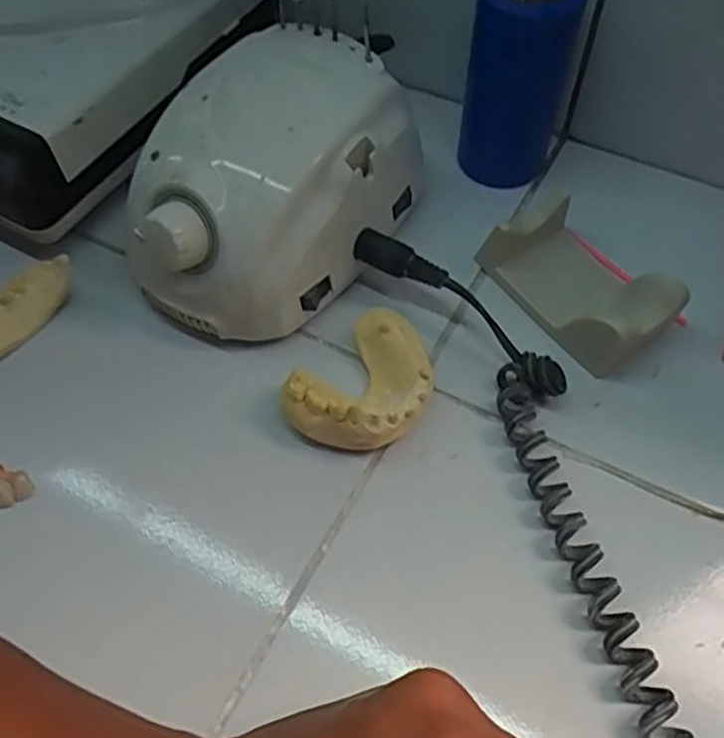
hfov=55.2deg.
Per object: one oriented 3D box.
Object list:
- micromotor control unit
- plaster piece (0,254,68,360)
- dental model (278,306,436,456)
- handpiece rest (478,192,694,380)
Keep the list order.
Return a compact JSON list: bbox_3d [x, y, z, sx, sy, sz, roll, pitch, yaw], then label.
[{"bbox_3d":[-0.043,-0.084,0.323,0.089,0.079,0.132,28,62,18],"label":"micromotor control unit"},{"bbox_3d":[-0.164,-0.028,0.324,0.017,0.020,0.061,32,63,20],"label":"plaster piece"},{"bbox_3d":[0.005,0.006,0.304,0.049,0.028,0.070,33,63,20],"label":"dental model"},{"bbox_3d":[0.102,-0.042,0.329,0.054,0.032,0.088,-30,62,-17],"label":"handpiece rest"}]

